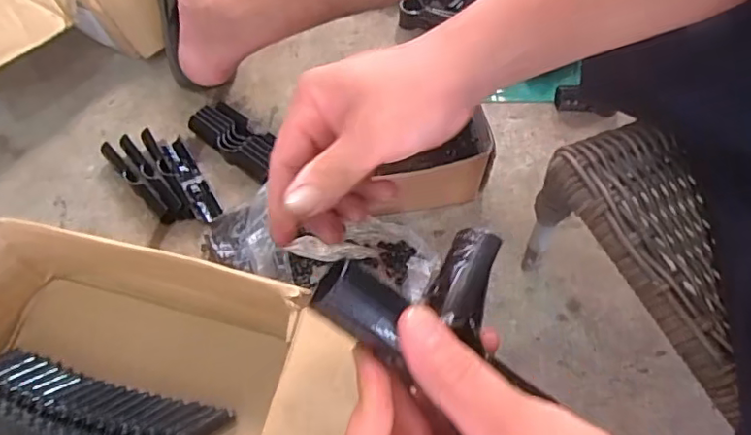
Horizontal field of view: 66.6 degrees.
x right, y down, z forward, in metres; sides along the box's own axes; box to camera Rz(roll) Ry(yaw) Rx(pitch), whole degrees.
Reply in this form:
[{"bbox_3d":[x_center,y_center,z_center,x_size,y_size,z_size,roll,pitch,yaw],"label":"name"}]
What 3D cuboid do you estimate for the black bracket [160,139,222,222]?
[{"bbox_3d":[-0.224,-0.048,0.693,0.027,0.015,0.135,-30,68,-13],"label":"black bracket"}]

